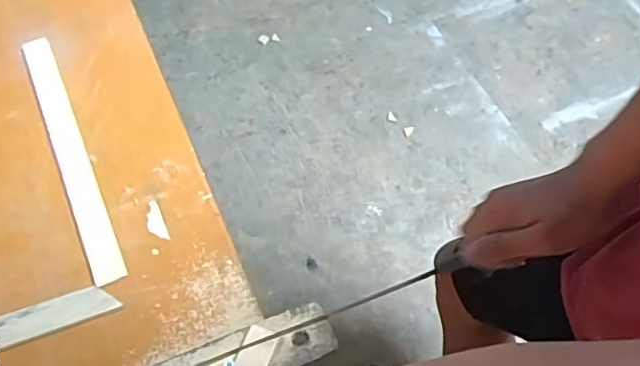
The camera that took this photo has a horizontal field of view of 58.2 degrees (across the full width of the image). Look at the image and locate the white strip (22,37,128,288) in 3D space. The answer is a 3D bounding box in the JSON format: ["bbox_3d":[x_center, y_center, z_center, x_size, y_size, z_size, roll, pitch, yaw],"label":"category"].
[{"bbox_3d":[-0.247,-0.032,0.567,0.031,0.013,0.291,-22,67,-13],"label":"white strip"}]

